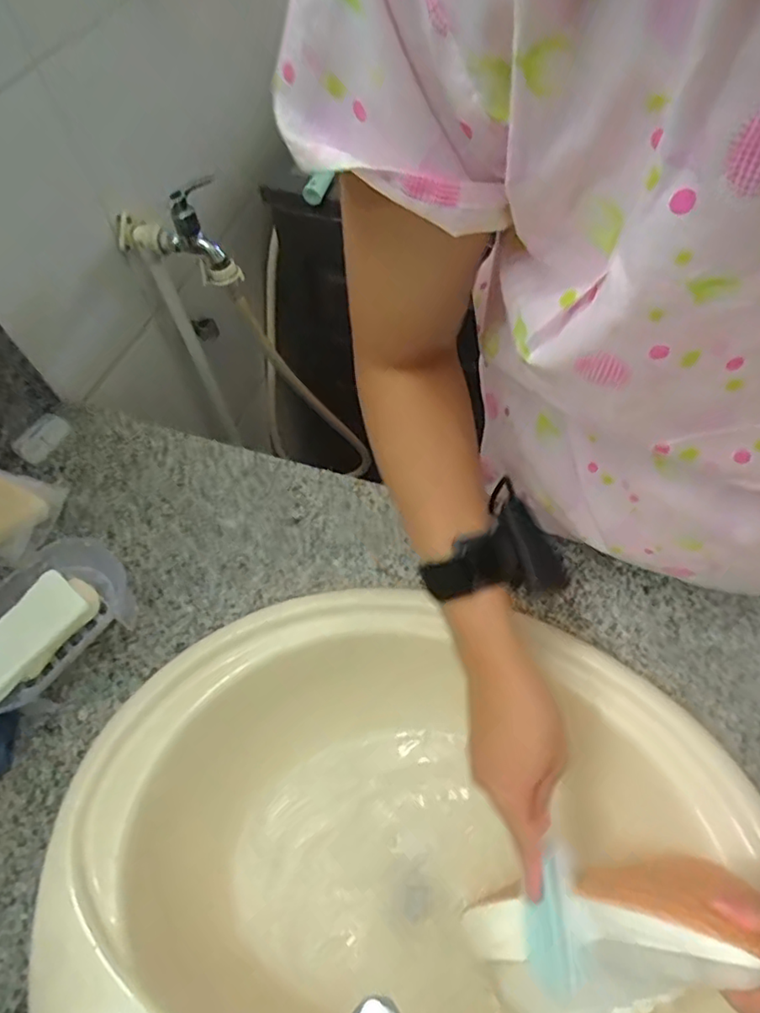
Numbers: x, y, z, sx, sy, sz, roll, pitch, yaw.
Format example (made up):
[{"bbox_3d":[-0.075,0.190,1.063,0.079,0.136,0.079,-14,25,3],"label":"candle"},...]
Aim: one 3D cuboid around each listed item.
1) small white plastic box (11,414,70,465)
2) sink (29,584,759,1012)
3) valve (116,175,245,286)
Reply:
[{"bbox_3d":[-0.367,-0.075,0.663,0.030,0.027,0.061,19,62,16],"label":"small white plastic box"},{"bbox_3d":[0.020,0.295,0.444,0.512,0.159,0.438,17,61,15],"label":"sink"},{"bbox_3d":[-0.242,-0.337,0.735,0.145,0.102,0.081,15,59,15],"label":"valve"}]

